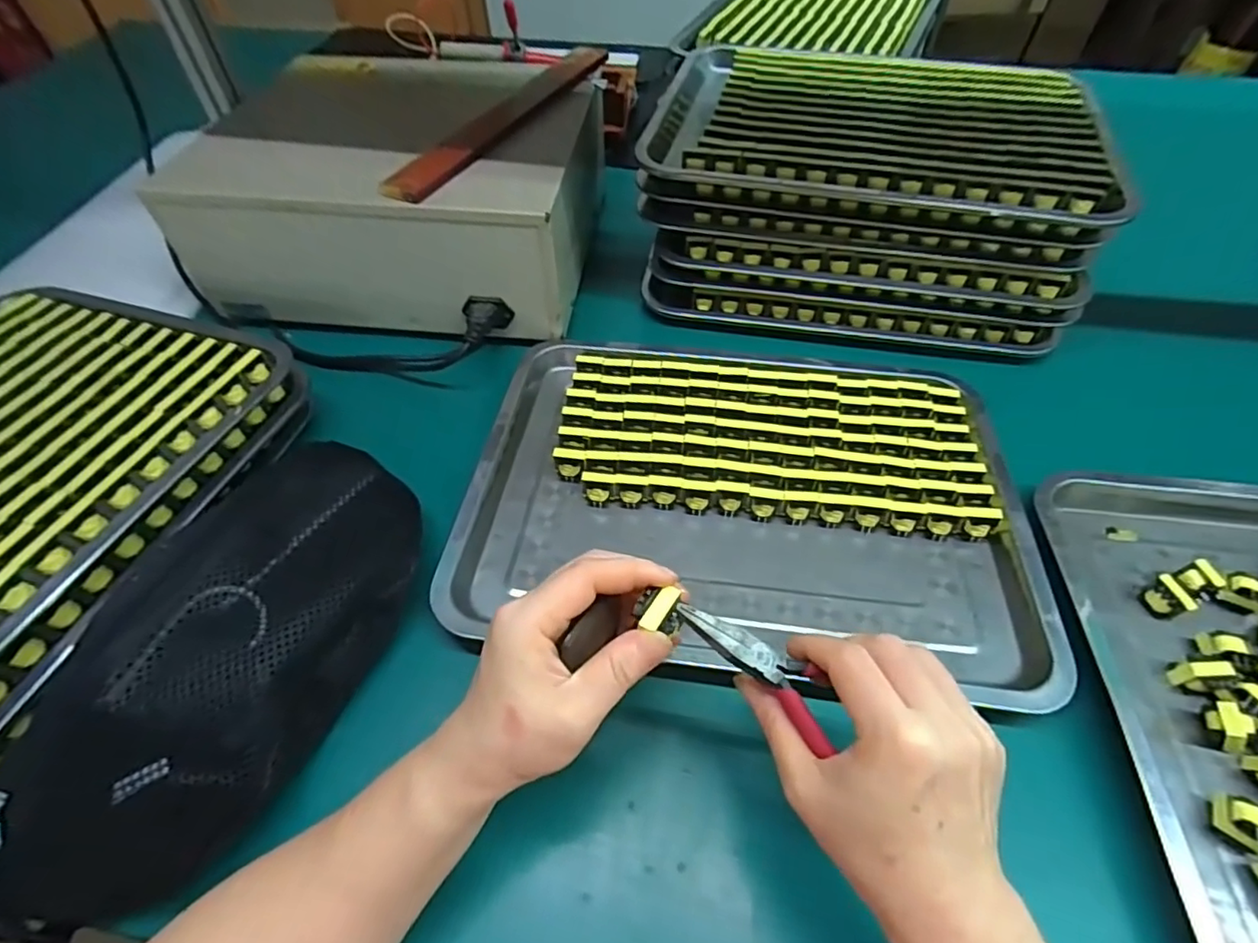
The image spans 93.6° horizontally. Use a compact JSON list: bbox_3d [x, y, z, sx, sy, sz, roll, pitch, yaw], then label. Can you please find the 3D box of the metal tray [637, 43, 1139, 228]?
[{"bbox_3d":[0.226,-0.335,0.562,0.393,0.035,0.276,12,54,11],"label":"metal tray"}]

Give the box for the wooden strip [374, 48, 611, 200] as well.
[{"bbox_3d":[-0.105,-0.329,0.542,0.030,0.016,0.321,23,57,17],"label":"wooden strip"}]

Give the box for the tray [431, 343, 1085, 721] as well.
[{"bbox_3d":[0.084,0.011,0.437,0.385,0.022,0.283,6,53,6],"label":"tray"}]

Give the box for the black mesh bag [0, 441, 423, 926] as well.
[{"bbox_3d":[-0.219,0.103,0.337,0.111,0.084,0.277,17,55,13],"label":"black mesh bag"}]

